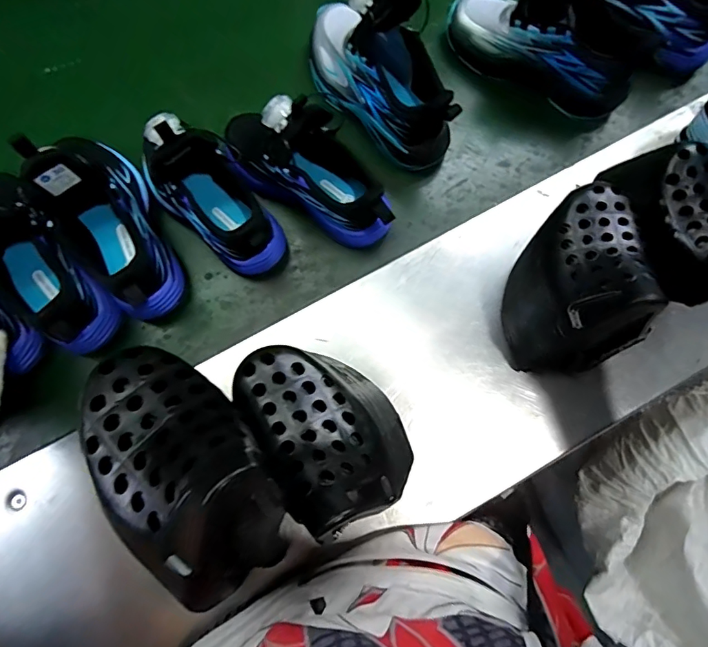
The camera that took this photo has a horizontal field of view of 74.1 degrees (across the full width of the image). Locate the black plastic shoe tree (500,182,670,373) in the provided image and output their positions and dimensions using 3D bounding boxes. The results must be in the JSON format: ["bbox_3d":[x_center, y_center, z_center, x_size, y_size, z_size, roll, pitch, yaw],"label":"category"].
[{"bbox_3d":[0.176,-0.032,0.388,0.074,0.137,0.135,-4,78,-3],"label":"black plastic shoe tree"}]

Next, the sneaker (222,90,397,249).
[{"bbox_3d":[-0.043,-0.151,0.438,0.183,0.115,0.068,32,79,5],"label":"sneaker"}]

